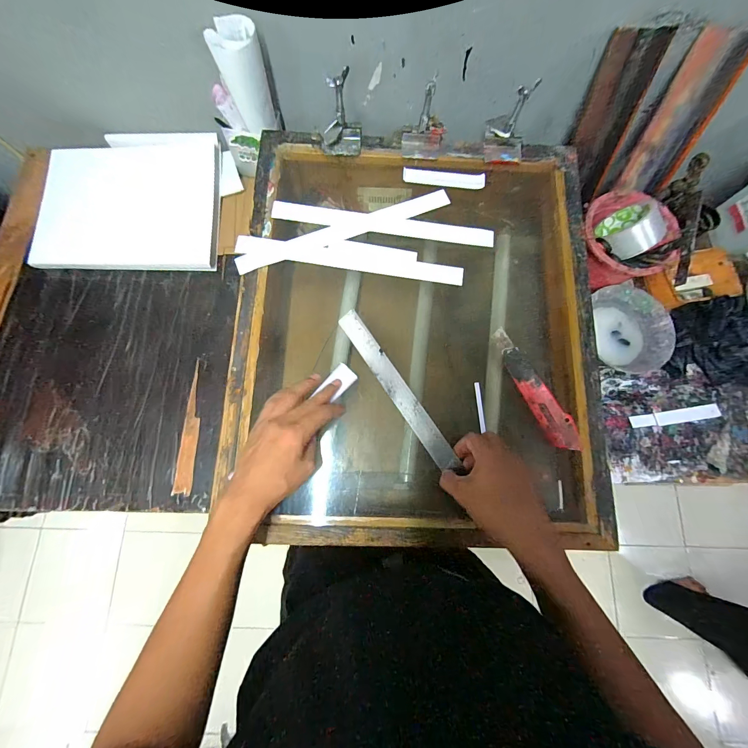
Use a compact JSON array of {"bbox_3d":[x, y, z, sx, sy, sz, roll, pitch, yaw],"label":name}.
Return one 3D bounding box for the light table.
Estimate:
[{"bbox_3d":[0.057,-0.064,0.536,0.492,0.166,0.581,2,77,0],"label":"light table"}]

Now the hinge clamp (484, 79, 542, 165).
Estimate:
[{"bbox_3d":[0.202,-0.367,0.494,0.058,0.086,0.058,0,77,-1],"label":"hinge clamp"}]

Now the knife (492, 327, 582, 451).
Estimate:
[{"bbox_3d":[0.209,0.018,0.441,0.032,0.027,0.173,-24,78,-6],"label":"knife"}]

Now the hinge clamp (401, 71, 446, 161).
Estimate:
[{"bbox_3d":[0.077,-0.372,0.497,0.063,0.090,0.059,10,77,1],"label":"hinge clamp"}]

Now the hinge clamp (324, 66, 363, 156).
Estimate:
[{"bbox_3d":[-0.048,-0.370,0.488,0.060,0.102,0.042,-2,77,-1],"label":"hinge clamp"}]

